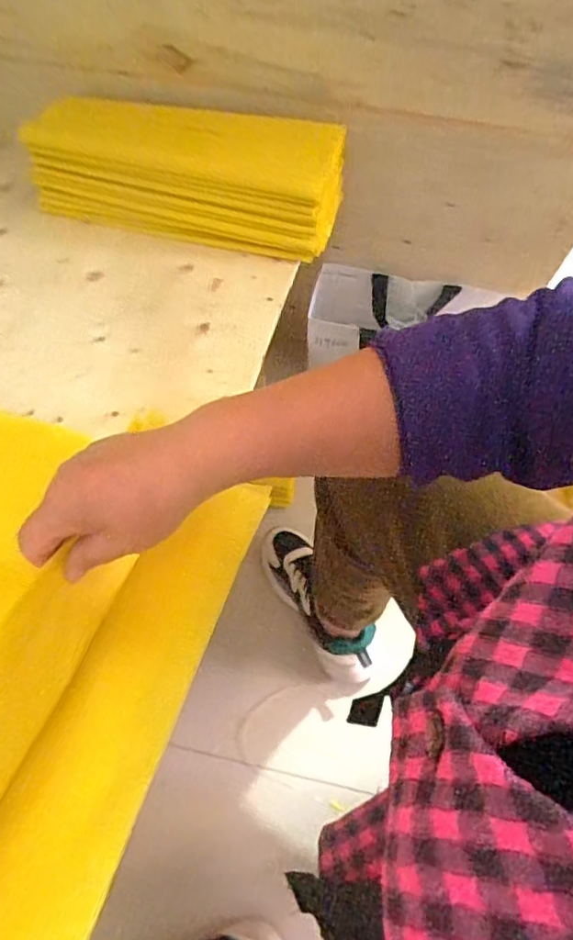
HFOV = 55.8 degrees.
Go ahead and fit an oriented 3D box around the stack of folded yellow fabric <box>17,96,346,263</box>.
[{"bbox_3d":[-0.128,-0.379,0.677,0.389,0.135,0.116,12,56,6],"label":"stack of folded yellow fabric"}]

